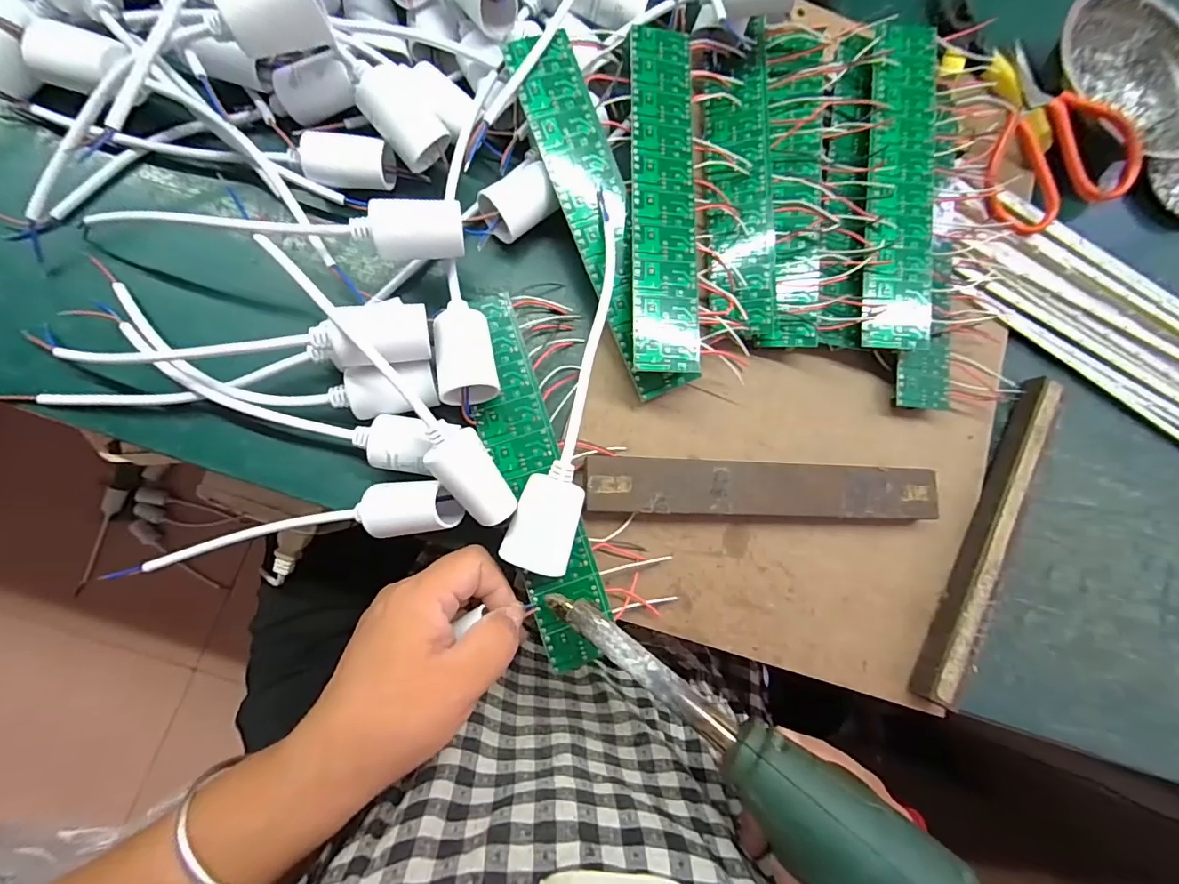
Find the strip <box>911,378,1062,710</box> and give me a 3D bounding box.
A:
[{"bbox_3d":[0.246,0.055,0.303,0.016,0.022,0.213,30,81,-3],"label":"strip"}]

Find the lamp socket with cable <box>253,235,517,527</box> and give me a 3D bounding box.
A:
[{"bbox_3d":[-0.093,-0.027,0.239,0.025,0.035,0.164,-42,90,-10],"label":"lamp socket with cable"}]

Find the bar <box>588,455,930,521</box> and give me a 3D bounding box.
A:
[{"bbox_3d":[0.101,0.028,0.289,0.207,0.020,0.031,3,83,-7],"label":"bar"}]

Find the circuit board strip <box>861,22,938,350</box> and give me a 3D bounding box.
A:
[{"bbox_3d":[0.189,-0.157,0.302,0.040,0.007,0.199,3,87,3],"label":"circuit board strip"}]

